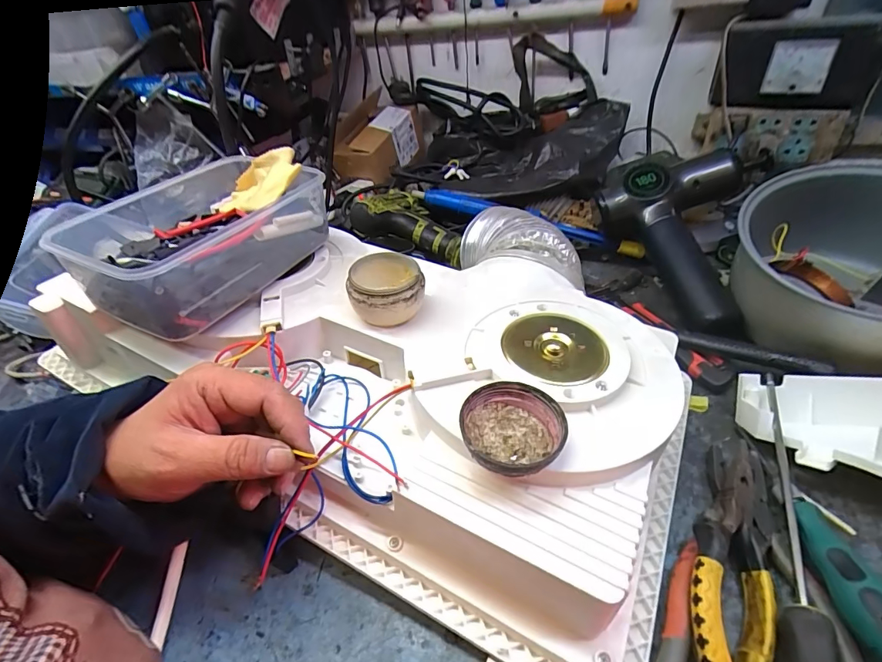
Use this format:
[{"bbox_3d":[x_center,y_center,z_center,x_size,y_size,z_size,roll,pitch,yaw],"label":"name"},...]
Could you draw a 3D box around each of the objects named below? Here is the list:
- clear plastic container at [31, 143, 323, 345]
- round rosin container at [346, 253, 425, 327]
[{"bbox_3d":[-0.197,-0.080,0.382,0.109,0.080,0.193,14,42,22],"label":"clear plastic container"},{"bbox_3d":[-0.045,-0.034,0.368,0.059,0.038,0.063,-3,38,3],"label":"round rosin container"}]

